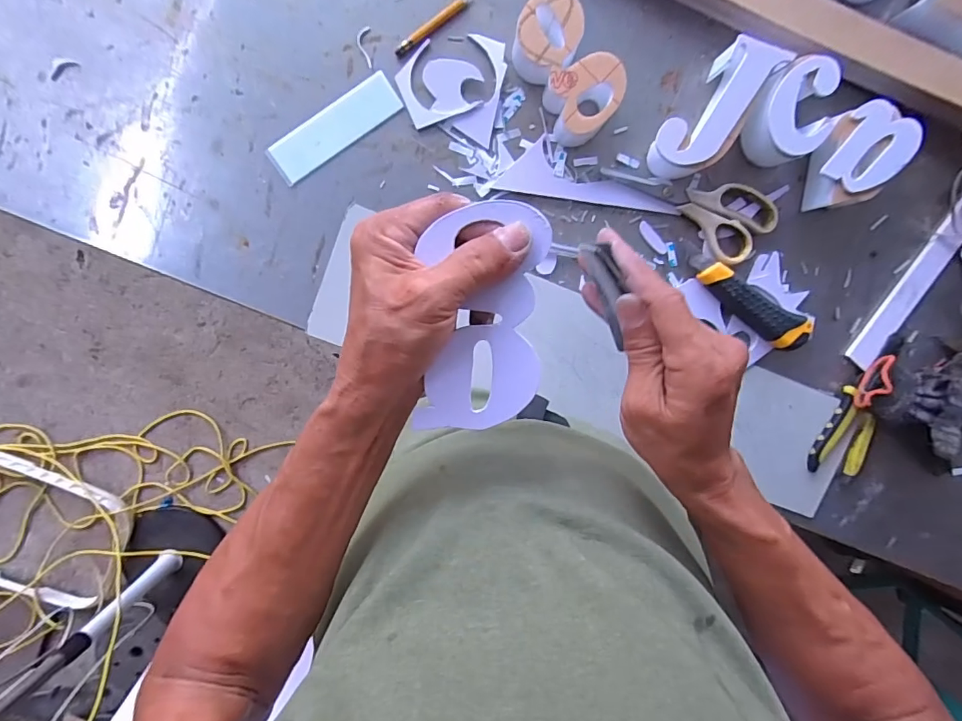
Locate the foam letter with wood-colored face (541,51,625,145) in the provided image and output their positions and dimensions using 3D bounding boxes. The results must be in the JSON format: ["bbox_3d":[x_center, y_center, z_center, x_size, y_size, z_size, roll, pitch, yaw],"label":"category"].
[{"bbox_3d":[0.100,-0.249,0.450,0.067,0.045,0.060,-26,99,0],"label":"foam letter with wood-colored face"}]

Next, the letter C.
[{"bbox_3d":[0.302,-0.241,0.460,0.082,0.039,0.077,-1,99,-4],"label":"letter C"}]

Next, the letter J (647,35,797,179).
[{"bbox_3d":[0.228,-0.242,0.460,0.059,0.044,0.141,40,94,-9],"label":"letter J"}]

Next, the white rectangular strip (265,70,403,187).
[{"bbox_3d":[-0.142,-0.225,0.457,0.134,0.005,0.041,-34,99,2],"label":"white rectangular strip"}]

